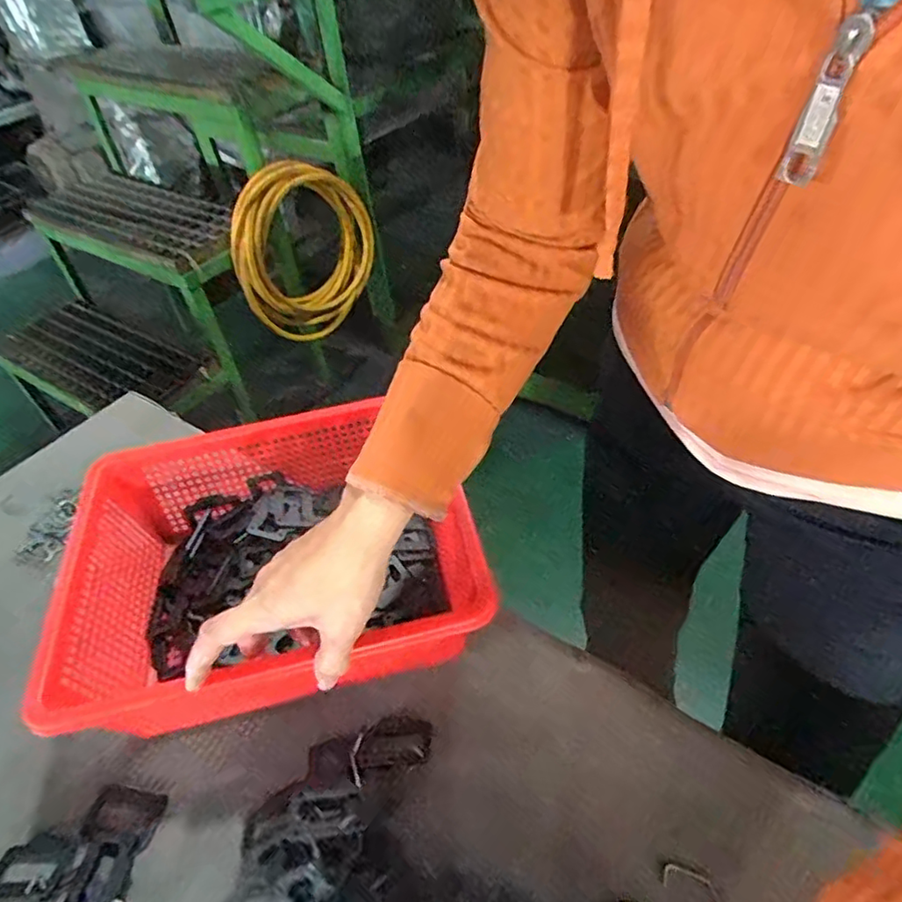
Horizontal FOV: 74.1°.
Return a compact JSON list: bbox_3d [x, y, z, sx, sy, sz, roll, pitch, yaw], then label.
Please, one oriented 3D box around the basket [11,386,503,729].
[{"bbox_3d":[-0.151,0.092,0.483,0.279,0.100,0.236,-13,47,-6],"label":"basket"}]

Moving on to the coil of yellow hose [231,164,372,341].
[{"bbox_3d":[-0.335,-0.455,1.399,0.071,0.385,0.371,27,55,29],"label":"coil of yellow hose"}]

